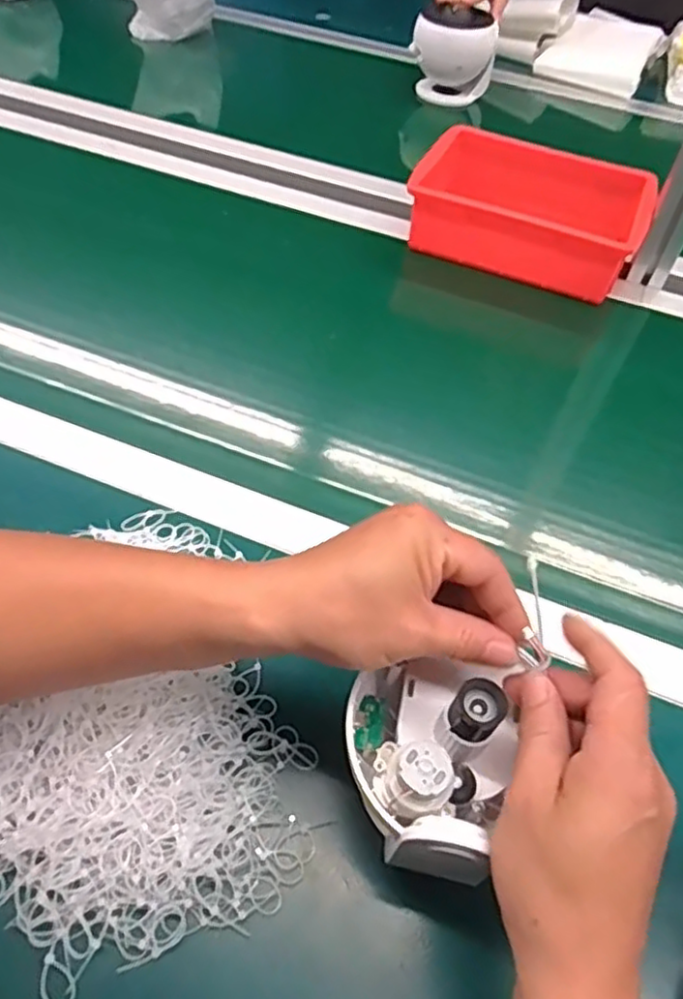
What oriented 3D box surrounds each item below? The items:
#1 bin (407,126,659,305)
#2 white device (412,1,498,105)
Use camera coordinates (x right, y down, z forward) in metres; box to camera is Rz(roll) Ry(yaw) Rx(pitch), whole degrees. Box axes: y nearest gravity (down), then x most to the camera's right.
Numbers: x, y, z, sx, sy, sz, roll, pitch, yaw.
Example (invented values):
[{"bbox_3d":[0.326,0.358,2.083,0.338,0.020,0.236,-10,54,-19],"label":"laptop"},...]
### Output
[{"bbox_3d":[0.205,-0.314,0.749,0.240,0.083,0.156,21,54,11],"label":"bin"},{"bbox_3d":[0.166,-0.646,0.988,0.099,0.111,0.098,2,53,-3],"label":"white device"}]

